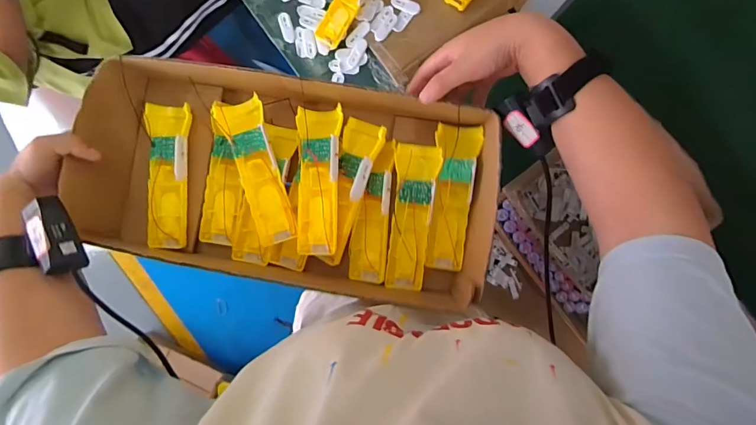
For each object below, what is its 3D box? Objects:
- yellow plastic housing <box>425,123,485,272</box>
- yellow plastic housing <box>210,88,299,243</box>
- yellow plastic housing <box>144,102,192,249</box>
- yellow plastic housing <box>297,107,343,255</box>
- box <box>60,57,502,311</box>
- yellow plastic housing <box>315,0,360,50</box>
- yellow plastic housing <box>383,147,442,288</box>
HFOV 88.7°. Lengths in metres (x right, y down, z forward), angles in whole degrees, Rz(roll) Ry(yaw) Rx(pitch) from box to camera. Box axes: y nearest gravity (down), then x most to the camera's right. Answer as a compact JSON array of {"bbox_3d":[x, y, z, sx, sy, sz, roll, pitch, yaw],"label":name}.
[{"bbox_3d":[0.085,-0.015,0.437,0.048,0.027,0.160,4,91,0],"label":"yellow plastic housing"},{"bbox_3d":[-0.130,-0.045,0.420,0.045,0.019,0.159,-16,91,1],"label":"yellow plastic housing"},{"bbox_3d":[-0.240,-0.040,0.439,0.048,0.026,0.161,3,91,0],"label":"yellow plastic housing"},{"bbox_3d":[-0.065,-0.034,0.421,0.045,0.031,0.156,1,91,1],"label":"yellow plastic housing"},{"bbox_3d":[-0.096,-0.031,0.424,0.431,0.076,0.225,13,91,0],"label":"box"},{"bbox_3d":[-0.047,-0.345,0.627,0.046,0.029,0.155,33,91,0],"label":"yellow plastic housing"},{"bbox_3d":[0.039,0.007,0.429,0.049,0.029,0.161,4,91,0],"label":"yellow plastic housing"}]

